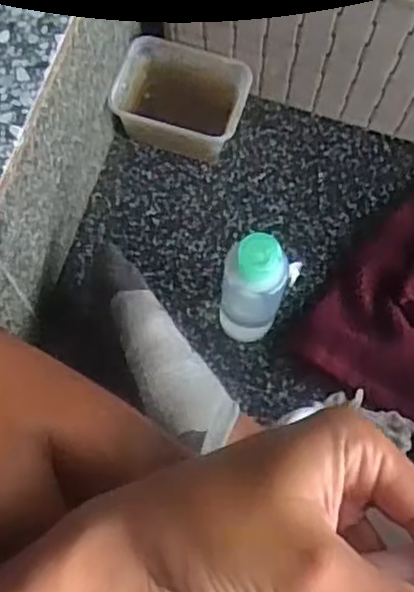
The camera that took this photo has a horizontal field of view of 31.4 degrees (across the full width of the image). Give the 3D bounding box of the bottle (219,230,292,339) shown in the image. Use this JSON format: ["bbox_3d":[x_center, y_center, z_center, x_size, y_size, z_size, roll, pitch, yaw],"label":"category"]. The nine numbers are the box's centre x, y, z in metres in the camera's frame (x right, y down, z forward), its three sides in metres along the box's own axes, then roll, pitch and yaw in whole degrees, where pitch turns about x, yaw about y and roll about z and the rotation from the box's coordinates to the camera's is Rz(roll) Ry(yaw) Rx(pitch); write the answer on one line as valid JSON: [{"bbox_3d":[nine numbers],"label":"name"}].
[{"bbox_3d":[0.031,0.003,0.535,0.042,0.144,0.042,1,71,-1],"label":"bottle"}]

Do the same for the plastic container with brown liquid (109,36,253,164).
[{"bbox_3d":[-0.021,-0.165,0.631,0.104,0.056,0.079,17,72,4],"label":"plastic container with brown liquid"}]

